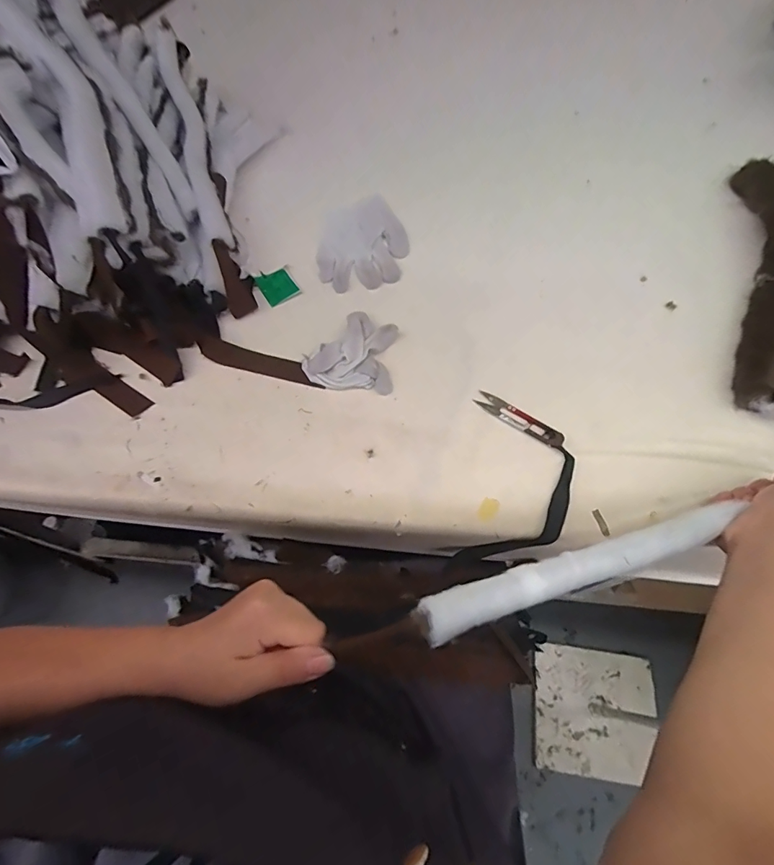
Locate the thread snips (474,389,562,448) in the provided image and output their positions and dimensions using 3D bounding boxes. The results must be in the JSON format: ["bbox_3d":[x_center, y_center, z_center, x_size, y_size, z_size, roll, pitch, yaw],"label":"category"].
[{"bbox_3d":[0.140,-0.014,0.464,0.098,0.007,0.020,34,69,21],"label":"thread snips"}]

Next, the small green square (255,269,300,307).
[{"bbox_3d":[-0.150,-0.200,0.599,0.044,0.005,0.053,-33,67,-12],"label":"small green square"}]

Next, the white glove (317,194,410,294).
[{"bbox_3d":[-0.034,-0.255,0.592,0.120,0.037,0.129,-5,61,2],"label":"white glove"}]

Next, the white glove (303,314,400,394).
[{"bbox_3d":[-0.040,-0.100,0.516,0.100,0.020,0.107,7,62,8],"label":"white glove"}]

